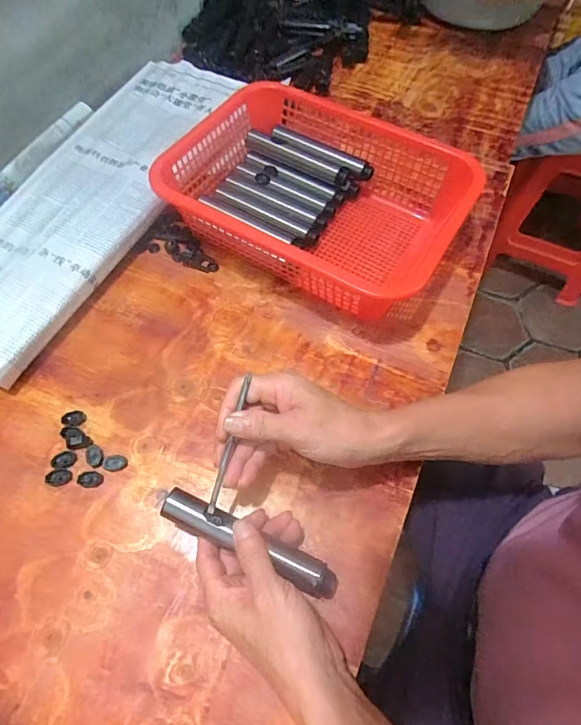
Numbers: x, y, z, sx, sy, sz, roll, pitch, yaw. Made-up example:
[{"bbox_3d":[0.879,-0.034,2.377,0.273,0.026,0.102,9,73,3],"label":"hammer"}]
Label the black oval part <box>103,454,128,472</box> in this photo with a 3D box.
[{"bbox_3d":[-0.171,0.098,0.429,0.022,0.006,0.016,-10,60,-7],"label":"black oval part"}]

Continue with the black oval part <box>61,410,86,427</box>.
[{"bbox_3d":[-0.222,0.057,0.452,0.023,0.005,0.017,1,60,-1],"label":"black oval part"}]

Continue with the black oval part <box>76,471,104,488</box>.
[{"bbox_3d":[-0.192,0.112,0.422,0.023,0.007,0.015,0,60,-1],"label":"black oval part"}]

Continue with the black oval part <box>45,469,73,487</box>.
[{"bbox_3d":[-0.222,0.110,0.422,0.023,0.005,0.015,-9,60,-7],"label":"black oval part"}]

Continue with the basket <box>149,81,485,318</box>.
[{"bbox_3d":[0.034,-0.200,0.551,0.334,0.097,0.255,29,65,13],"label":"basket"}]

